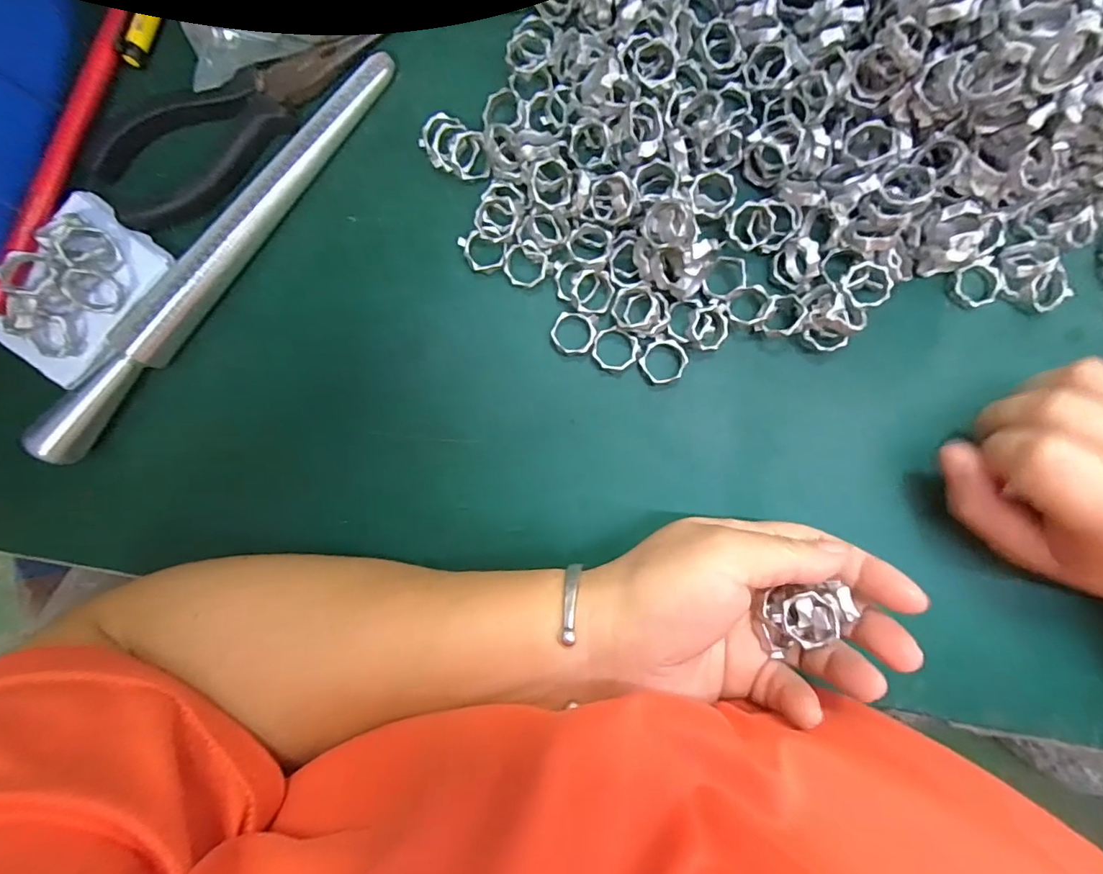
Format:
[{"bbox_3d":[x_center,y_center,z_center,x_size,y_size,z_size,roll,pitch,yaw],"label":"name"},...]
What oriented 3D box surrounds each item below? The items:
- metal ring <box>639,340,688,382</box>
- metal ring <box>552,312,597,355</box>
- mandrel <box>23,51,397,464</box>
[{"bbox_3d":[0.054,-0.036,0.240,0.020,0.006,0.021,0,90,1],"label":"metal ring"},{"bbox_3d":[0.011,-0.049,0.241,0.020,0.005,0.019,0,90,1],"label":"metal ring"},{"bbox_3d":[-0.154,-0.087,0.234,0.022,0.026,0.236,38,90,1],"label":"mandrel"}]

